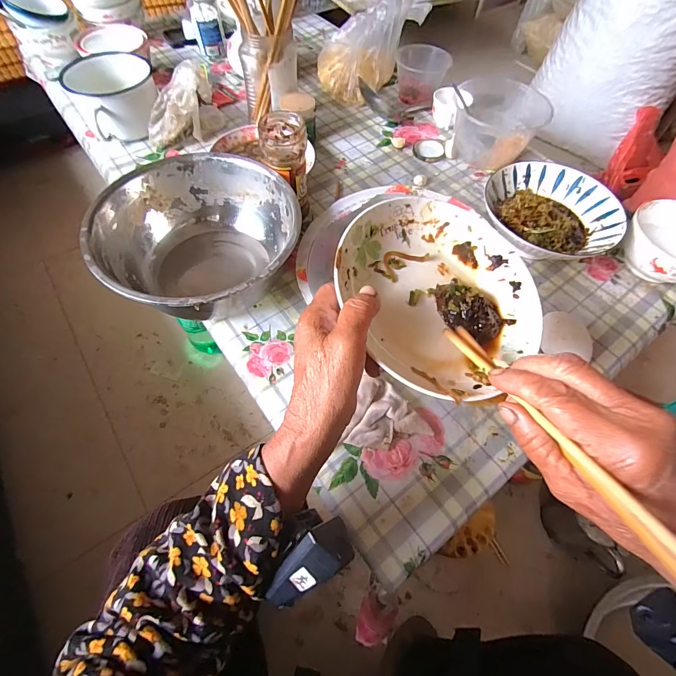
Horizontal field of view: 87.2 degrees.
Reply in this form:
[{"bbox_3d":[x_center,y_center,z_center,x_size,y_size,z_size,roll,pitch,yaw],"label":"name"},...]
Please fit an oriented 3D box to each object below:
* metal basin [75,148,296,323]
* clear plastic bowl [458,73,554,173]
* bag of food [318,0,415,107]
[{"bbox_3d":[-0.172,-0.113,0.475,0.234,0.126,0.238,2,61,-3],"label":"metal basin"},{"bbox_3d":[0.286,-0.391,0.650,0.152,0.084,0.150,2,61,-3],"label":"clear plastic bowl"},{"bbox_3d":[0.050,-0.587,0.693,0.171,0.178,0.137,2,61,-3],"label":"bag of food"}]

